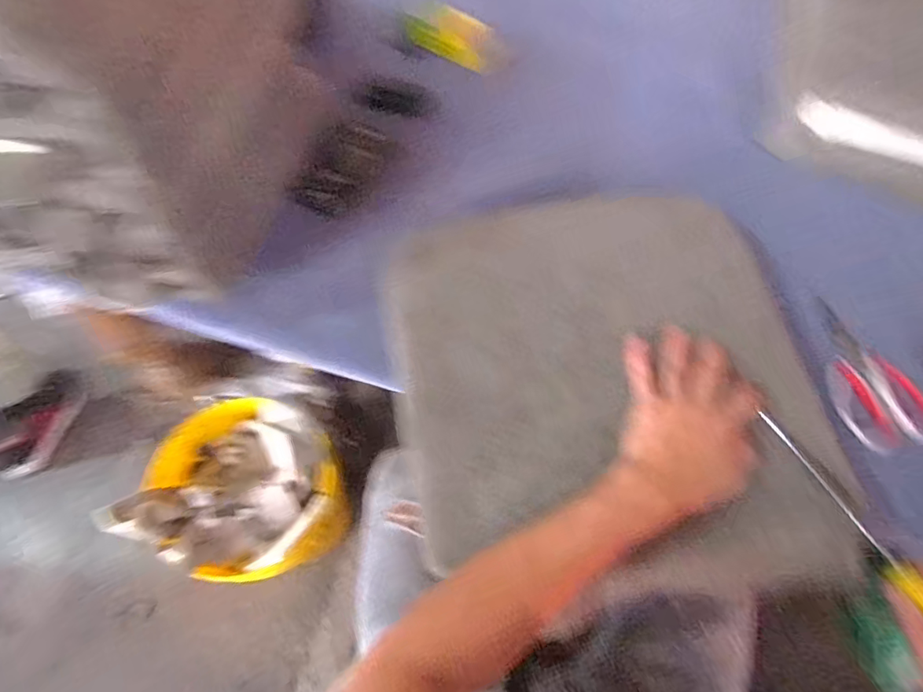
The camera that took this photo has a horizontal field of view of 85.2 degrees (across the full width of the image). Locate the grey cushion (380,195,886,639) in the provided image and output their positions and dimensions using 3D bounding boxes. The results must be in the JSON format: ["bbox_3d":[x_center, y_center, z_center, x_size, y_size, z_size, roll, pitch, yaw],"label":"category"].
[{"bbox_3d":[0.156,0.032,0.526,0.432,0.044,0.427,-8,66,-6],"label":"grey cushion"}]

